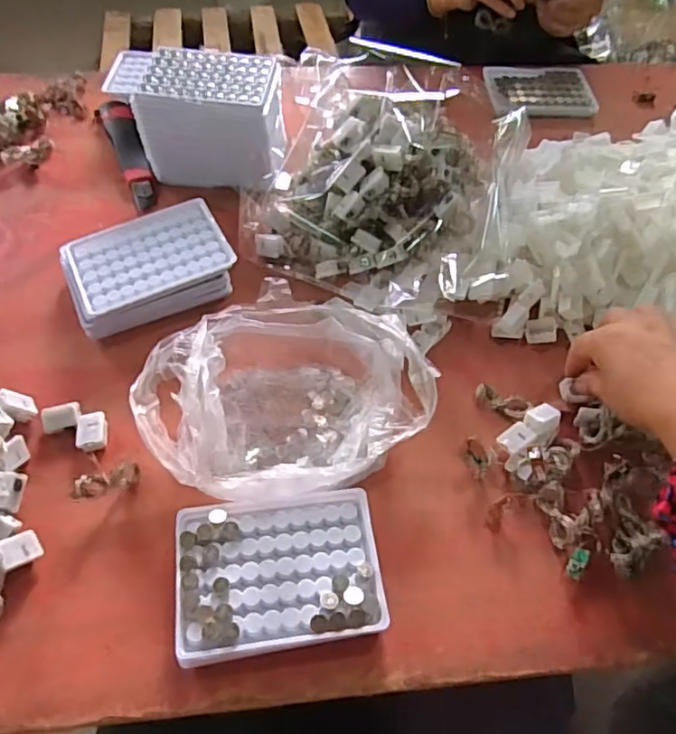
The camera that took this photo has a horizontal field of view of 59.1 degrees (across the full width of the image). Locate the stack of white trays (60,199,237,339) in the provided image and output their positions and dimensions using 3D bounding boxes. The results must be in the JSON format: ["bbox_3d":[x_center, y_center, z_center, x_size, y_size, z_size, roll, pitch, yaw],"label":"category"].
[{"bbox_3d":[-0.169,-0.088,0.534,0.139,0.043,0.098,-22,58,-17],"label":"stack of white trays"}]

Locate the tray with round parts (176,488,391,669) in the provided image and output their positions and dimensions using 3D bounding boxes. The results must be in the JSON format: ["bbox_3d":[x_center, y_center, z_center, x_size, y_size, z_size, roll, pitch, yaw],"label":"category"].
[{"bbox_3d":[-0.038,0.135,0.393,0.128,0.027,0.097,-6,55,-6],"label":"tray with round parts"}]

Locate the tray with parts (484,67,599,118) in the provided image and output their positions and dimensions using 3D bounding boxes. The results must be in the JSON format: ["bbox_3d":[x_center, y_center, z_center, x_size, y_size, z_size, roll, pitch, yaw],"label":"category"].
[{"bbox_3d":[0.255,-0.349,0.754,0.130,0.020,0.084,0,54,-2],"label":"tray with parts"}]

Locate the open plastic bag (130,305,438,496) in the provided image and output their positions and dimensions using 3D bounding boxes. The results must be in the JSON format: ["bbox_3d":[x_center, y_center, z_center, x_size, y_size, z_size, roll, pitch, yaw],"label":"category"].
[{"bbox_3d":[-0.041,0.015,0.449,0.214,0.052,0.155,-9,55,-8],"label":"open plastic bag"}]

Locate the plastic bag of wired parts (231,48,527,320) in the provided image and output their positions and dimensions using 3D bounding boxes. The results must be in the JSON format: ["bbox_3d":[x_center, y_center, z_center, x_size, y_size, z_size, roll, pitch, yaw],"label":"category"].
[{"bbox_3d":[0.043,-0.163,0.535,0.263,0.142,0.182,11,54,6],"label":"plastic bag of wired parts"}]

